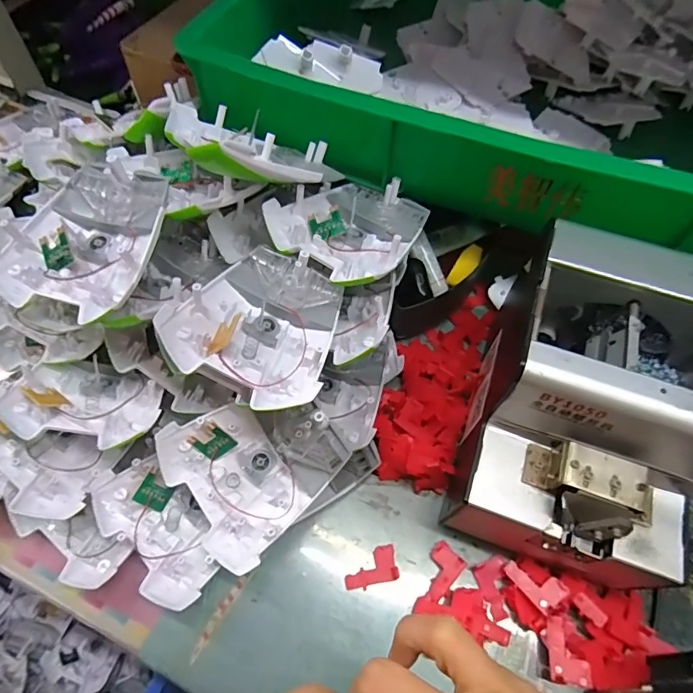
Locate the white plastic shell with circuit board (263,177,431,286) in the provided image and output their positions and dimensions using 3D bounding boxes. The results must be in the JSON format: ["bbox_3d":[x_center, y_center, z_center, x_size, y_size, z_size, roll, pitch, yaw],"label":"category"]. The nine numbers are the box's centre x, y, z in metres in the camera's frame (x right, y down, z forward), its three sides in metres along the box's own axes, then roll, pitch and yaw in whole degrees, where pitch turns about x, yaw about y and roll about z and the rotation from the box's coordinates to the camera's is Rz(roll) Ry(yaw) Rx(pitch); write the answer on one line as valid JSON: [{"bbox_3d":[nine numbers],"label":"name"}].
[{"bbox_3d":[0.005,-0.090,0.328,0.094,0.033,0.101,33,66,15],"label":"white plastic shell with circuit board"}]

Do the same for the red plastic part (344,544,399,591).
[{"bbox_3d":[0.017,0.155,0.322,0.038,0.005,0.022,-14,63,-9],"label":"red plastic part"}]

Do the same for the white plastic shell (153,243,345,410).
[{"bbox_3d":[-0.049,-0.014,0.291,0.098,0.032,0.104,24,64,11],"label":"white plastic shell"}]

